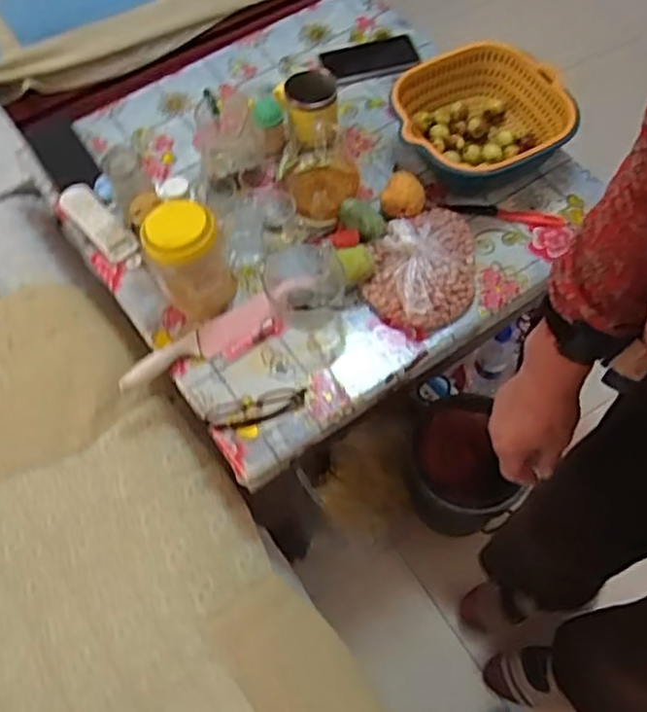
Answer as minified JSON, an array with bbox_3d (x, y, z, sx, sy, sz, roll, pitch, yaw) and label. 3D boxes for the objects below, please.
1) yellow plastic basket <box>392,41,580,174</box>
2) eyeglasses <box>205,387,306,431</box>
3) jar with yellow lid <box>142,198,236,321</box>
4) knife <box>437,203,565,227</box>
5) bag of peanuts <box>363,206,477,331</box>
[{"bbox_3d":[0.233,-0.349,1.054,0.249,0.095,0.235,-11,62,-4],"label":"yellow plastic basket"},{"bbox_3d":[-0.086,0.066,0.888,0.129,0.017,0.038,-15,63,-6],"label":"eyeglasses"},{"bbox_3d":[-0.173,-0.122,0.910,0.090,0.155,0.082,-1,62,2],"label":"jar with yellow lid"},{"bbox_3d":[0.264,-0.212,1.031,0.182,0.014,0.026,9,63,7],"label":"knife"},{"bbox_3d":[0.136,-0.129,0.960,0.144,0.065,0.188,6,63,5],"label":"bag of peanuts"}]

